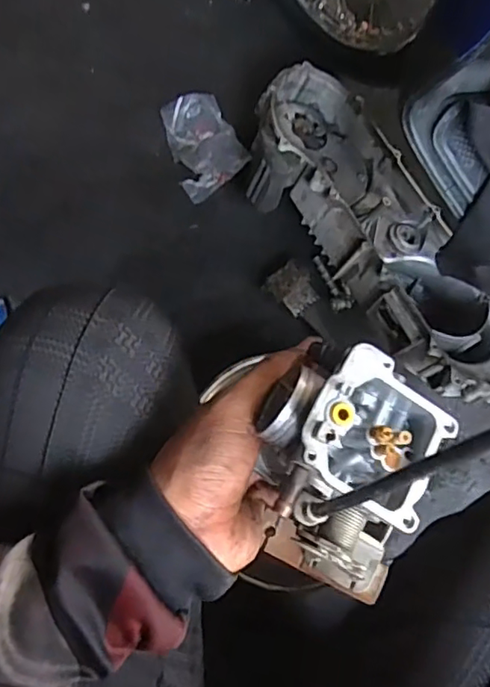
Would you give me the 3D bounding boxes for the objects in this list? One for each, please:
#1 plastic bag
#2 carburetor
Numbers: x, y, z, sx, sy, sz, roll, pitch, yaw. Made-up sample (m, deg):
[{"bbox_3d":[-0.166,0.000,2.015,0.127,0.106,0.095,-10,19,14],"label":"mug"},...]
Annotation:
[{"bbox_3d":[-0.056,-0.282,0.805,0.098,0.044,0.136,-20,72,-5],"label":"plastic bag"},{"bbox_3d":[0.050,0.065,0.290,0.079,0.095,0.107,20,73,8],"label":"carburetor"}]

